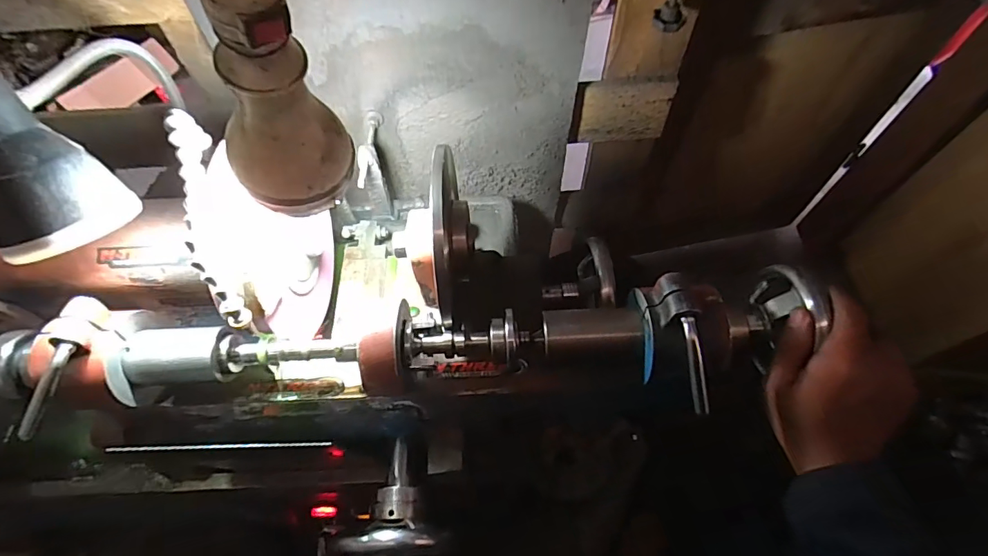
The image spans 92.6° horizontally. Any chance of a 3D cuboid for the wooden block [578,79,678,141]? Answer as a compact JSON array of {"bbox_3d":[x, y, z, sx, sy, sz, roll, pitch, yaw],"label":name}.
[{"bbox_3d":[0.188,-0.239,0.679,0.123,0.096,0.016,-1,61,1],"label":"wooden block"}]

